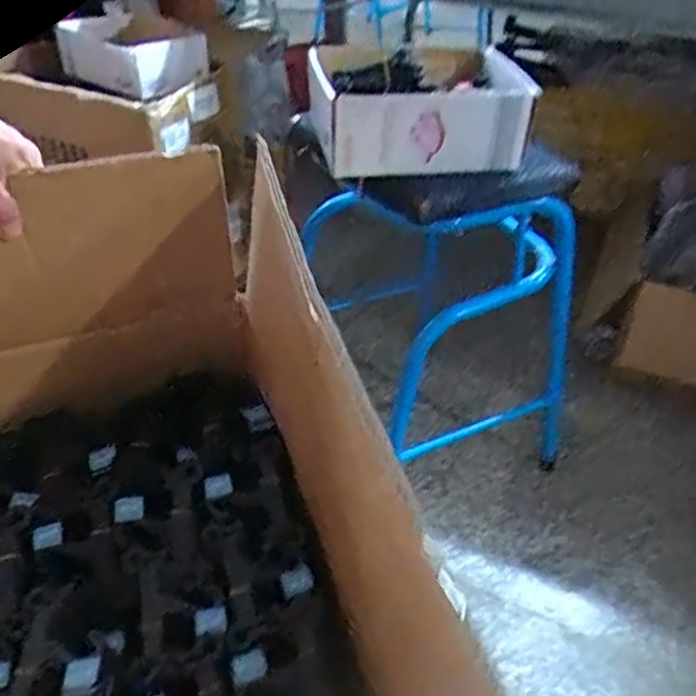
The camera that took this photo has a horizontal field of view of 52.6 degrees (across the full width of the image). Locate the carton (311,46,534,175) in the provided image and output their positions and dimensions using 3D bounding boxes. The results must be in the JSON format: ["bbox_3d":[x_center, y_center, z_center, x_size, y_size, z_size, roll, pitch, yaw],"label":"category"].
[{"bbox_3d":[0.081,-0.266,0.807,0.231,0.093,0.136,-6,41,-6],"label":"carton"}]

